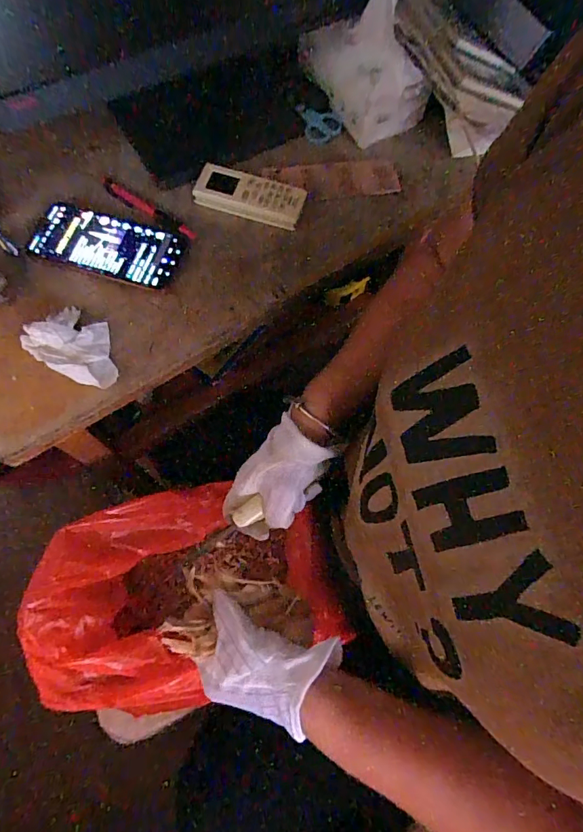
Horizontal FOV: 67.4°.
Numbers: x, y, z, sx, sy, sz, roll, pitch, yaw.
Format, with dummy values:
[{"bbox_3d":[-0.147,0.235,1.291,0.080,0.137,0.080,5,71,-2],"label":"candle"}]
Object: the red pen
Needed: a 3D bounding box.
[{"bbox_3d":[-0.164,-0.235,0.495,0.134,0.013,0.014,33,70,11],"label":"red pen"}]

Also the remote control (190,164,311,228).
[{"bbox_3d":[-0.048,-0.251,0.499,0.122,0.026,0.045,14,68,4],"label":"remote control"}]

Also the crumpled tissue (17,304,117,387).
[{"bbox_3d":[-0.208,-0.072,0.424,0.091,0.024,0.066,26,69,8],"label":"crumpled tissue"}]

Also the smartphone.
[{"bbox_3d":[-0.198,-0.183,0.474,0.159,0.017,0.075,13,68,3],"label":"smartphone"}]

